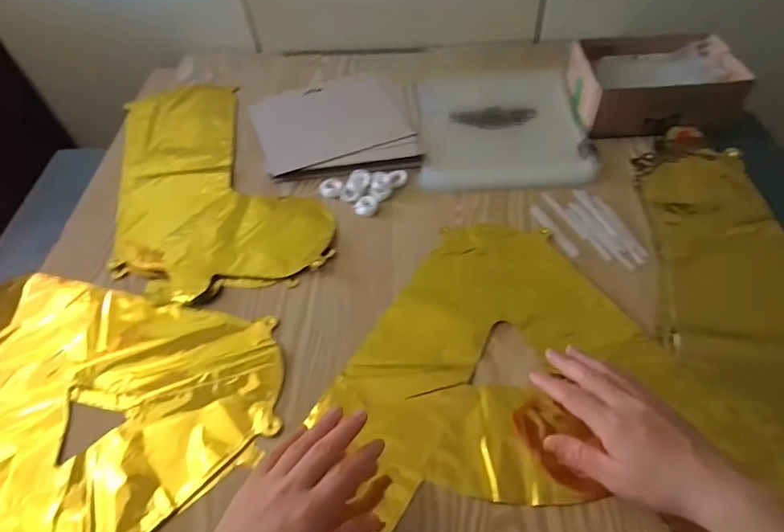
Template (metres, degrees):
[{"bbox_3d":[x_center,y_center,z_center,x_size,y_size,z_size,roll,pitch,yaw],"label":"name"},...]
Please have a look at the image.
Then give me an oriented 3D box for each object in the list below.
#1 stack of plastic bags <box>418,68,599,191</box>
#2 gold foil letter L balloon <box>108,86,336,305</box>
[{"bbox_3d":[0.144,-0.194,0.653,0.209,0.017,0.241,-2,52,3],"label":"stack of plastic bags"},{"bbox_3d":[-0.238,-0.118,0.616,0.227,0.007,0.405,-21,53,-11],"label":"gold foil letter L balloon"}]

